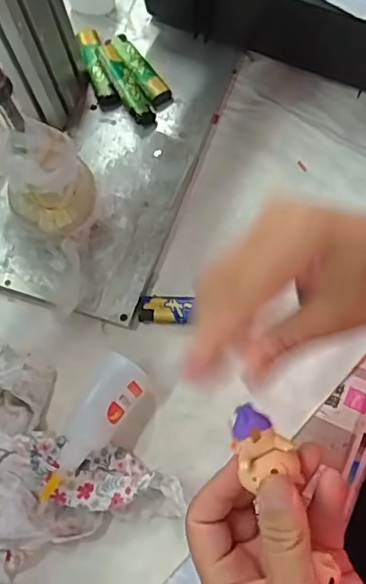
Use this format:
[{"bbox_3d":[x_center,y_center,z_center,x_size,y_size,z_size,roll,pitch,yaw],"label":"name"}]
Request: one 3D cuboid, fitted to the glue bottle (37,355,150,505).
[{"bbox_3d":[-0.059,0.091,0.377,0.033,0.030,0.098,26,69,13],"label":"glue bottle"}]

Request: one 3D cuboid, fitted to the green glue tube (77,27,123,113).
[{"bbox_3d":[-0.074,-0.196,0.496,0.018,0.022,0.082,-17,66,-5],"label":"green glue tube"}]

